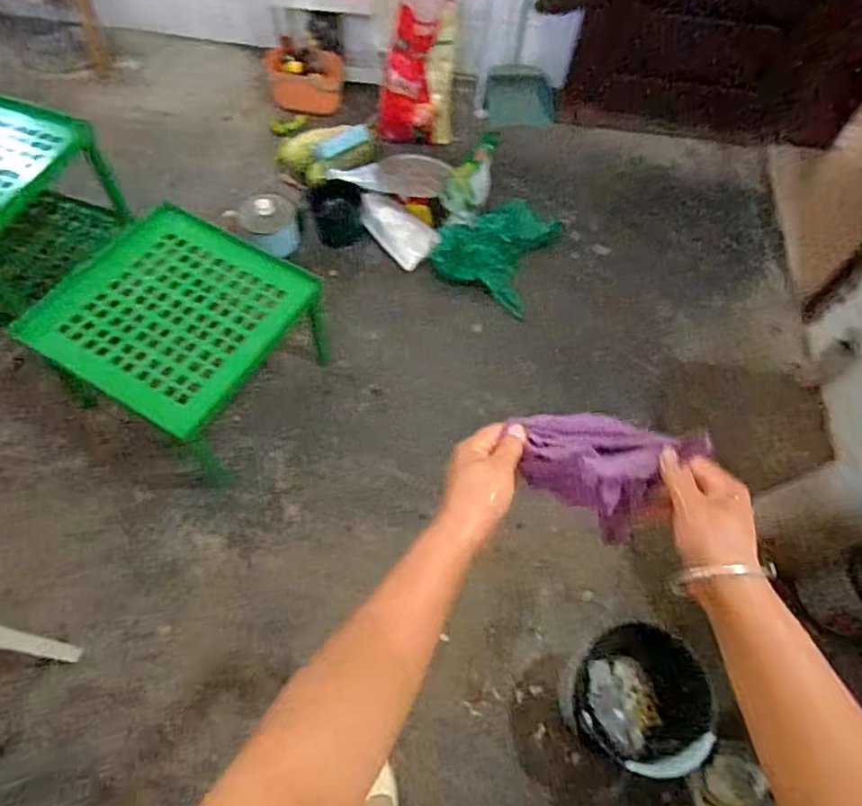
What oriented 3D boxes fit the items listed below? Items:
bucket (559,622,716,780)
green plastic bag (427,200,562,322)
[{"bbox_3d":[0.390,0.594,1.126,0.222,0.242,0.213,2,61,-3],"label":"bucket"},{"bbox_3d":[0.229,-0.515,1.804,0.347,0.092,0.378,30,63,12],"label":"green plastic bag"}]

